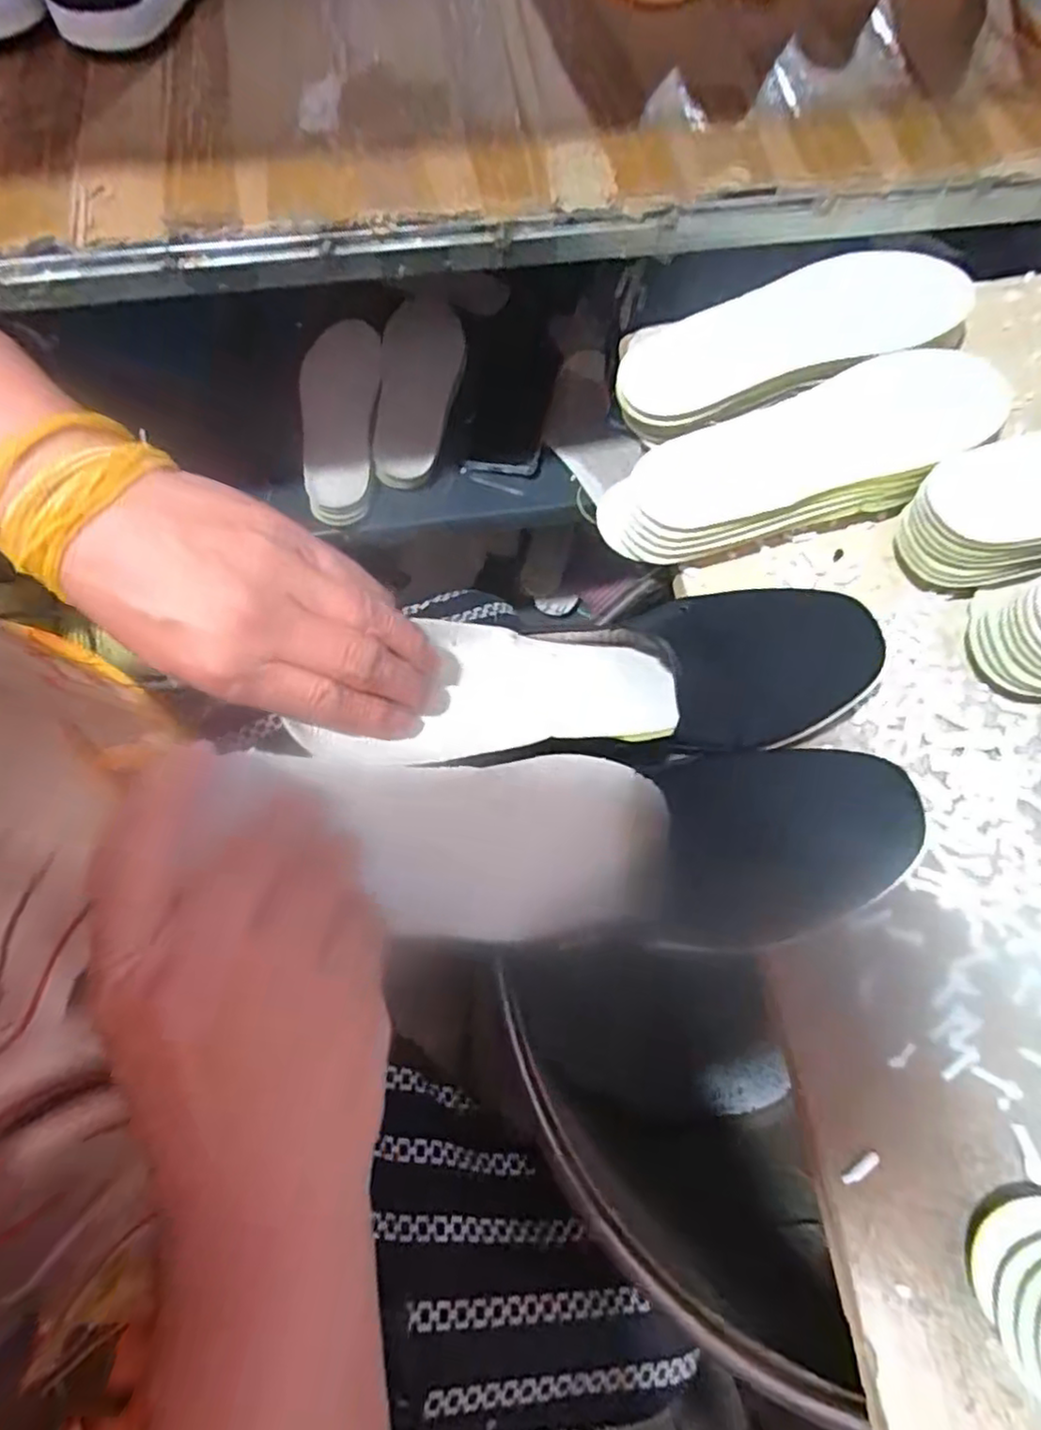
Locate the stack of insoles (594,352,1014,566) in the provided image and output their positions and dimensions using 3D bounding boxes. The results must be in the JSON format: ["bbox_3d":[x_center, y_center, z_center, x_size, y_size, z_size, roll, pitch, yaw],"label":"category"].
[{"bbox_3d":[0.178,-0.156,0.412,0.236,0.043,0.087,-21,72,-5],"label":"stack of insoles"}]

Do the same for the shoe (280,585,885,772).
[{"bbox_3d":[0.044,-0.014,0.331,0.288,0.070,0.089,-10,74,-22],"label":"shoe"}]

